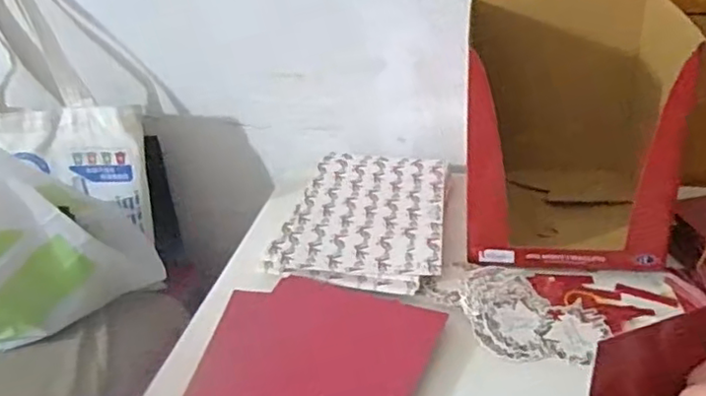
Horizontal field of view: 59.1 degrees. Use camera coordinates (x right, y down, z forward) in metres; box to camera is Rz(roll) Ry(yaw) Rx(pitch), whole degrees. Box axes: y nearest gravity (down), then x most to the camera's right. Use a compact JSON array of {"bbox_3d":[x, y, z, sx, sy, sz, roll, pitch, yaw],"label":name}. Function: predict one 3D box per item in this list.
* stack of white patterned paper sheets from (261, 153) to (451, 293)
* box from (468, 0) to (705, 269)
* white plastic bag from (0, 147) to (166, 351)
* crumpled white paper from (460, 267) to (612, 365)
[{"bbox_3d":[0.019,0.019,0.766,0.184,0.026,0.274,4,28,11],"label":"stack of white patterned paper sheets"},{"bbox_3d":[0.242,-0.083,0.711,0.220,0.243,0.250,3,28,10],"label":"box"},{"bbox_3d":[-0.425,0.062,0.776,0.324,0.238,0.117,-10,29,-15],"label":"white plastic bag"},{"bbox_3d":[0.164,0.116,0.604,0.140,0.016,0.108,23,37,40],"label":"crumpled white paper"}]

